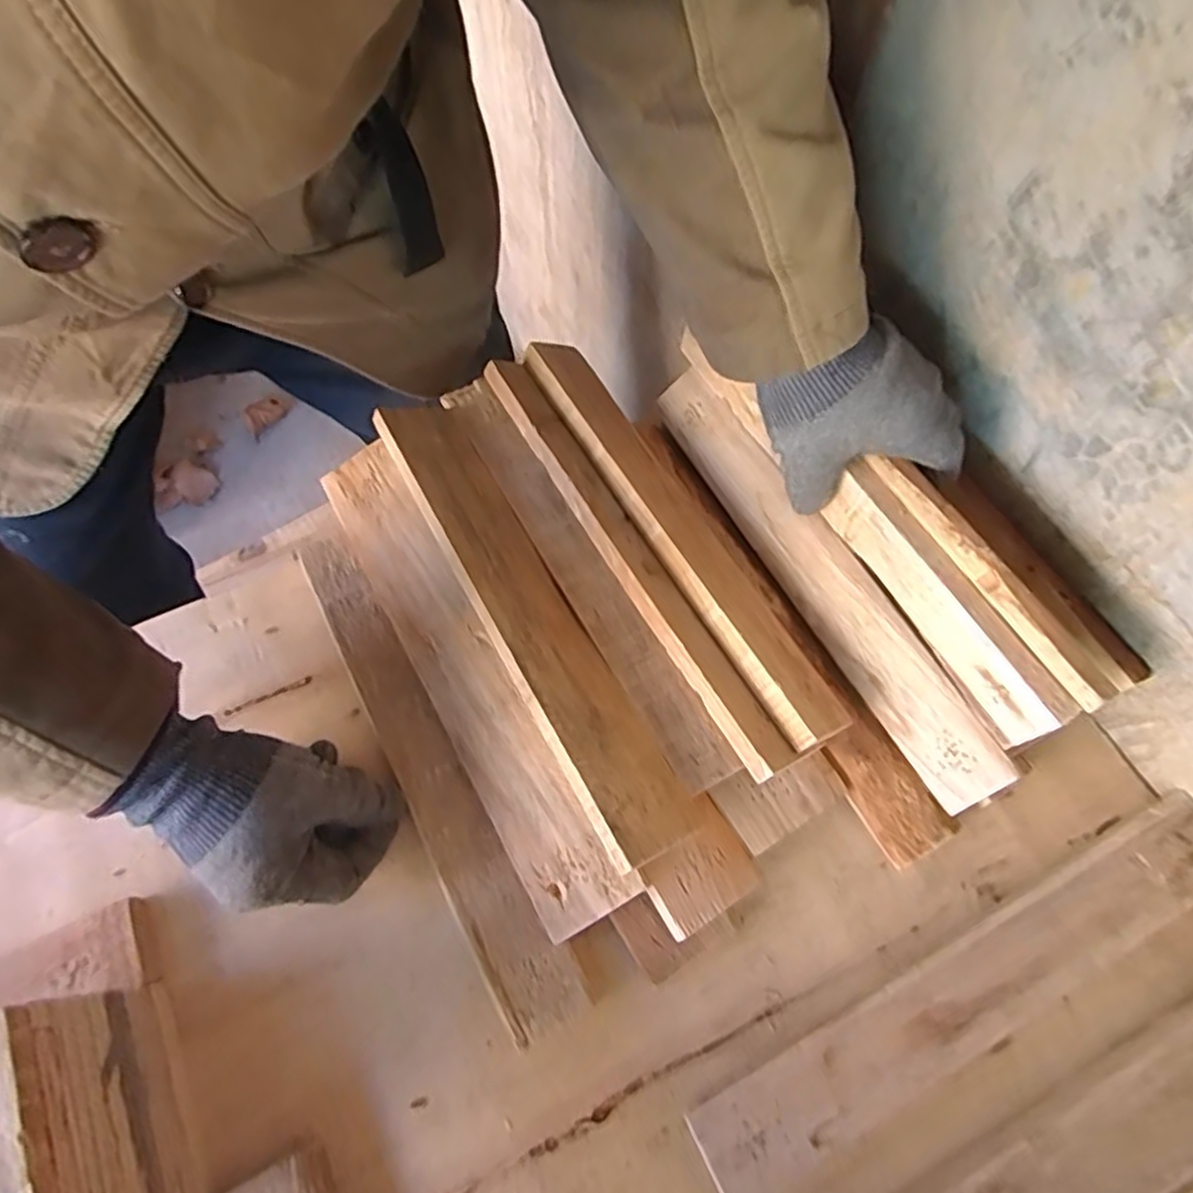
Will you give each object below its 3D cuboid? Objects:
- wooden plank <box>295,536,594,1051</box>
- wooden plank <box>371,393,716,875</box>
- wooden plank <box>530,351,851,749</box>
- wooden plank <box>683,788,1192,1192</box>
[{"bbox_3d":[-0.112,0.102,0.446,0.046,0.025,0.344,-29,68,-14],"label":"wooden plank"},{"bbox_3d":[-0.051,0.003,0.458,0.063,0.019,0.350,-16,62,-39],"label":"wooden plank"},{"bbox_3d":[0.052,-0.053,0.485,0.047,0.025,0.345,-27,67,-14],"label":"wooden plank"},{"bbox_3d":[0.214,0.215,0.392,0.352,0.021,0.052,-25,67,-13],"label":"wooden plank"}]

